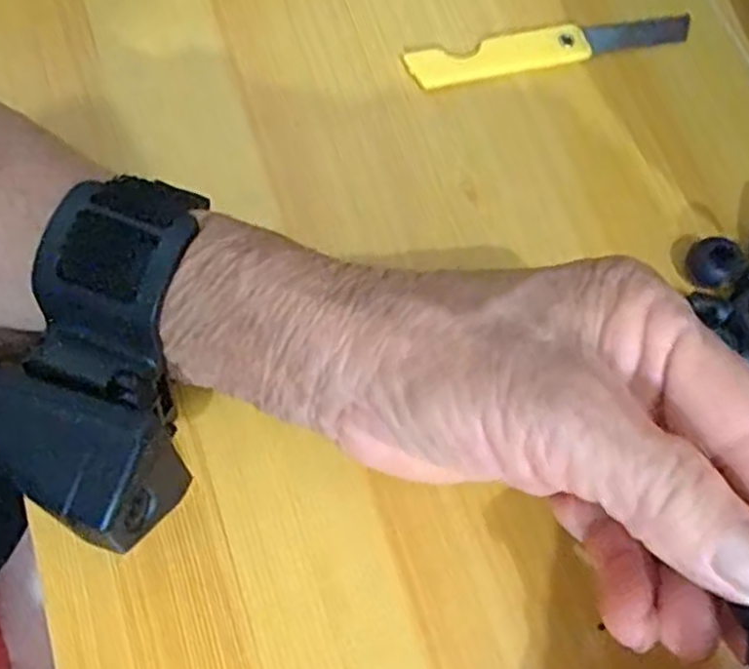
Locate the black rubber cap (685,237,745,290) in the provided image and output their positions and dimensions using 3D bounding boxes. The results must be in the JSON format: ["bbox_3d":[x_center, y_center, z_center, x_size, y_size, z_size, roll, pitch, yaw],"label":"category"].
[{"bbox_3d":[0.116,-0.024,0.244,0.016,0.012,0.017,1,71,-2],"label":"black rubber cap"}]

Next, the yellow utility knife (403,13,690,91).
[{"bbox_3d":[0.070,-0.112,0.277,0.114,0.004,0.017,-13,72,-7],"label":"yellow utility knife"}]

